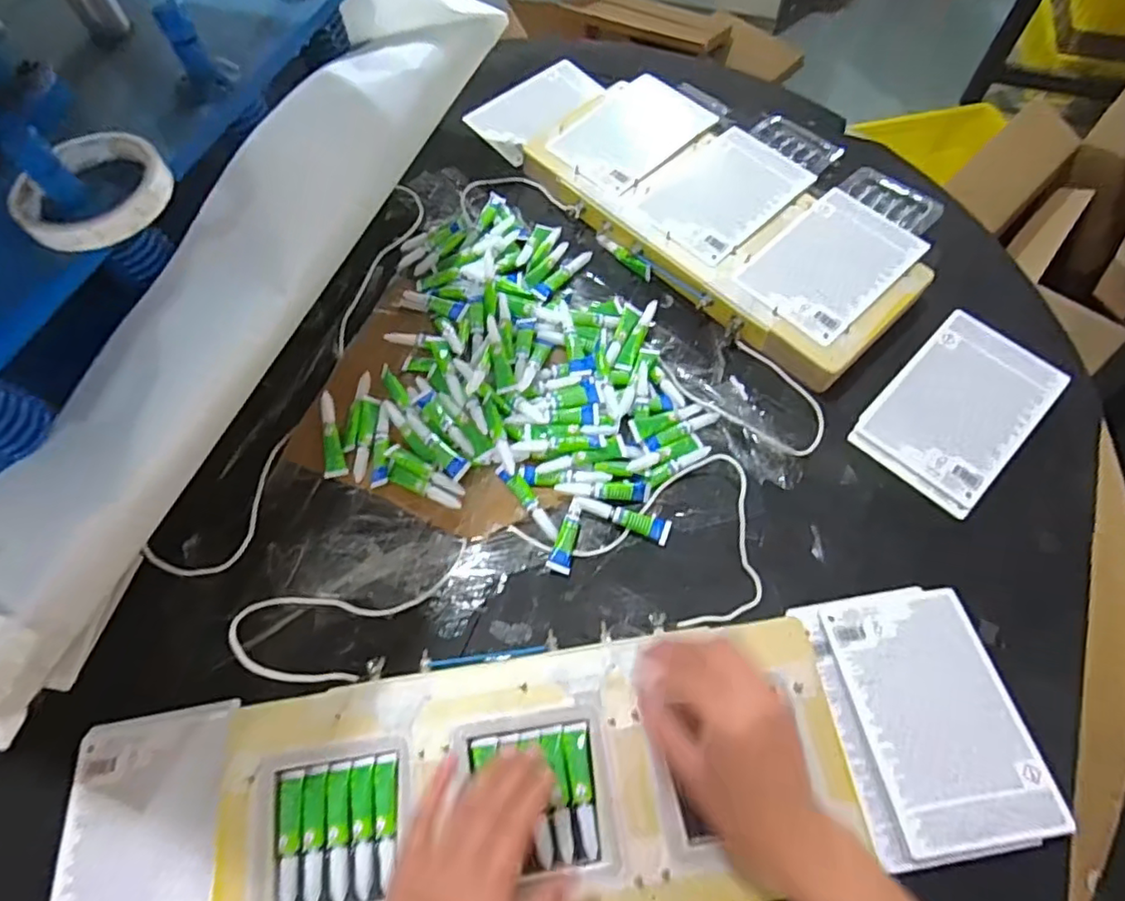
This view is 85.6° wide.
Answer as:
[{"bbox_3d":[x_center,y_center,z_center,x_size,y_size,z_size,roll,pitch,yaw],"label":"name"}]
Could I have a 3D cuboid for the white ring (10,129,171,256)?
[{"bbox_3d":[-0.300,-0.165,0.392,0.089,0.023,0.086,-1,63,1],"label":"white ring"}]

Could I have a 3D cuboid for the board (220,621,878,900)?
[{"bbox_3d":[-0.015,0.227,0.416,0.419,0.015,0.167,-9,64,-2],"label":"board"}]

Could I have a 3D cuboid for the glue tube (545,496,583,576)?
[{"bbox_3d":[0.004,0.072,0.521,0.020,0.013,0.065,12,64,8],"label":"glue tube"}]

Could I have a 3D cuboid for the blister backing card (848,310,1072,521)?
[{"bbox_3d":[0.366,-0.041,0.560,0.117,0.006,0.181,40,79,20],"label":"blister backing card"}]

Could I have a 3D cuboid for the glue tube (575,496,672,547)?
[{"bbox_3d":[0.052,0.057,0.526,0.083,0.015,0.019,18,65,11],"label":"glue tube"}]

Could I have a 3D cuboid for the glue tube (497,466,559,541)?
[{"bbox_3d":[-0.029,0.044,0.529,0.013,0.013,0.077,-37,84,-14],"label":"glue tube"}]

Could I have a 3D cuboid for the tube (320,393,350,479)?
[{"bbox_3d":[-0.215,-0.016,0.564,0.019,0.011,0.084,-12,77,-3],"label":"tube"}]

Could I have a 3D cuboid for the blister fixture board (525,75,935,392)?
[{"bbox_3d":[0.168,-0.256,0.653,0.209,0.042,0.424,-41,69,-16],"label":"blister fixture board"}]

